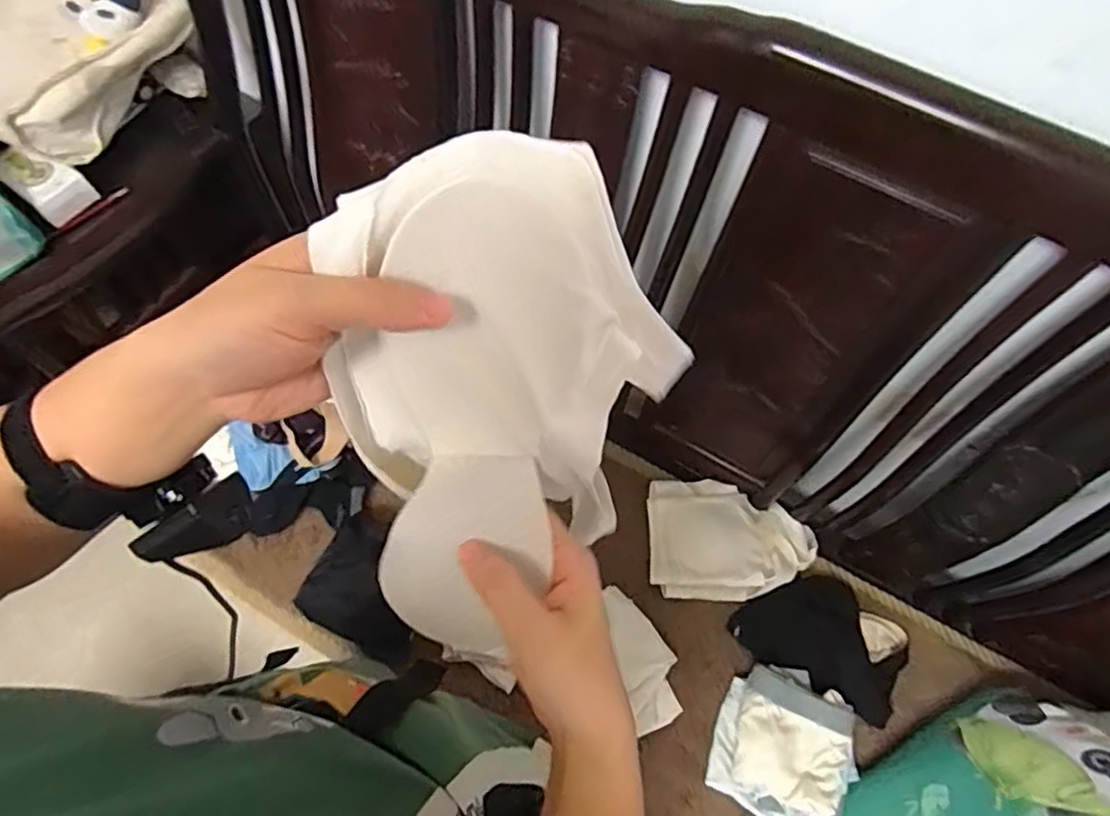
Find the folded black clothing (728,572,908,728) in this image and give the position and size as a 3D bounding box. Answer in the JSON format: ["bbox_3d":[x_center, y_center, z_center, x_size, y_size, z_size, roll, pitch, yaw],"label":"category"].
[{"bbox_3d":[0.393,0.325,0.931,0.231,0.039,0.164,33,69,12],"label":"folded black clothing"}]

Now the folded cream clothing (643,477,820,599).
[{"bbox_3d":[0.267,0.193,0.977,0.250,0.041,0.180,1,66,-1],"label":"folded cream clothing"}]

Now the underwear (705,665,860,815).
[{"bbox_3d":[0.310,0.451,0.866,0.177,0.055,0.189,21,67,7],"label":"underwear"}]

